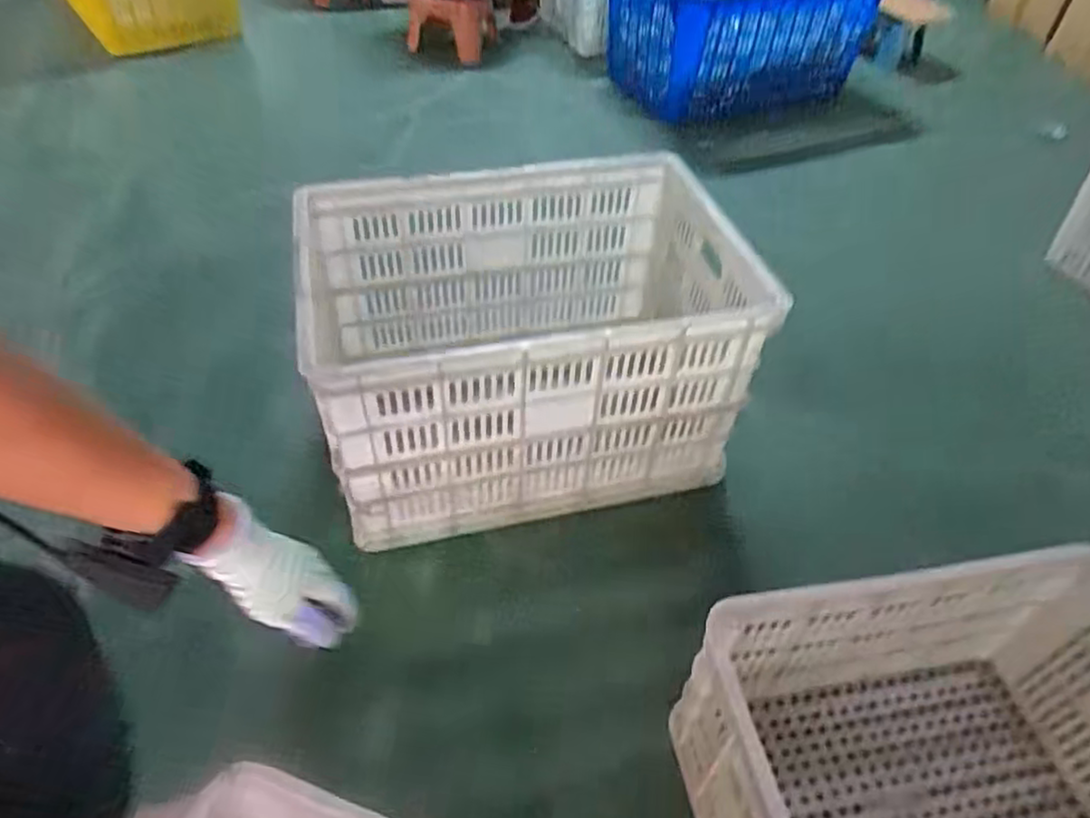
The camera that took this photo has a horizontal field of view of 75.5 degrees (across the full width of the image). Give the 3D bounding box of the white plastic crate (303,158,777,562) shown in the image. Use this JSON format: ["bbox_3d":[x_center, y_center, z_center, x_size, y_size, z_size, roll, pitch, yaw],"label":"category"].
[{"bbox_3d":[-0.017,-0.146,1.237,0.739,0.380,0.519,-9,51,-10],"label":"white plastic crate"}]

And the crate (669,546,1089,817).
[{"bbox_3d":[0.472,0.419,0.841,0.549,0.297,0.352,-8,51,-9],"label":"crate"}]

